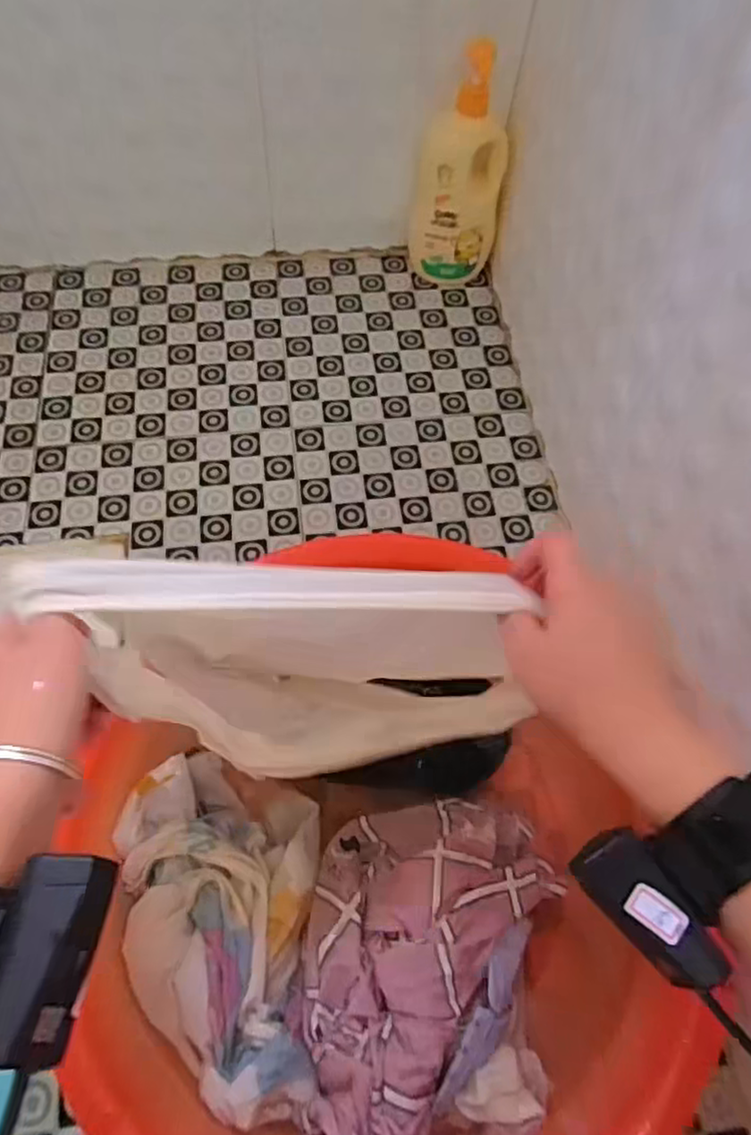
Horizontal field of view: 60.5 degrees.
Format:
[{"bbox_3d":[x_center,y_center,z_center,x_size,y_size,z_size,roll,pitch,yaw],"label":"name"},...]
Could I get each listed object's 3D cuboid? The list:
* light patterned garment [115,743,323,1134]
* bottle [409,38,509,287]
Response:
[{"bbox_3d":[-0.112,0.251,0.457,0.139,0.053,0.220,0,63,-4],"label":"light patterned garment"},{"bbox_3d":[0.098,-0.449,0.745,0.104,0.234,0.064,10,63,2],"label":"bottle"}]

